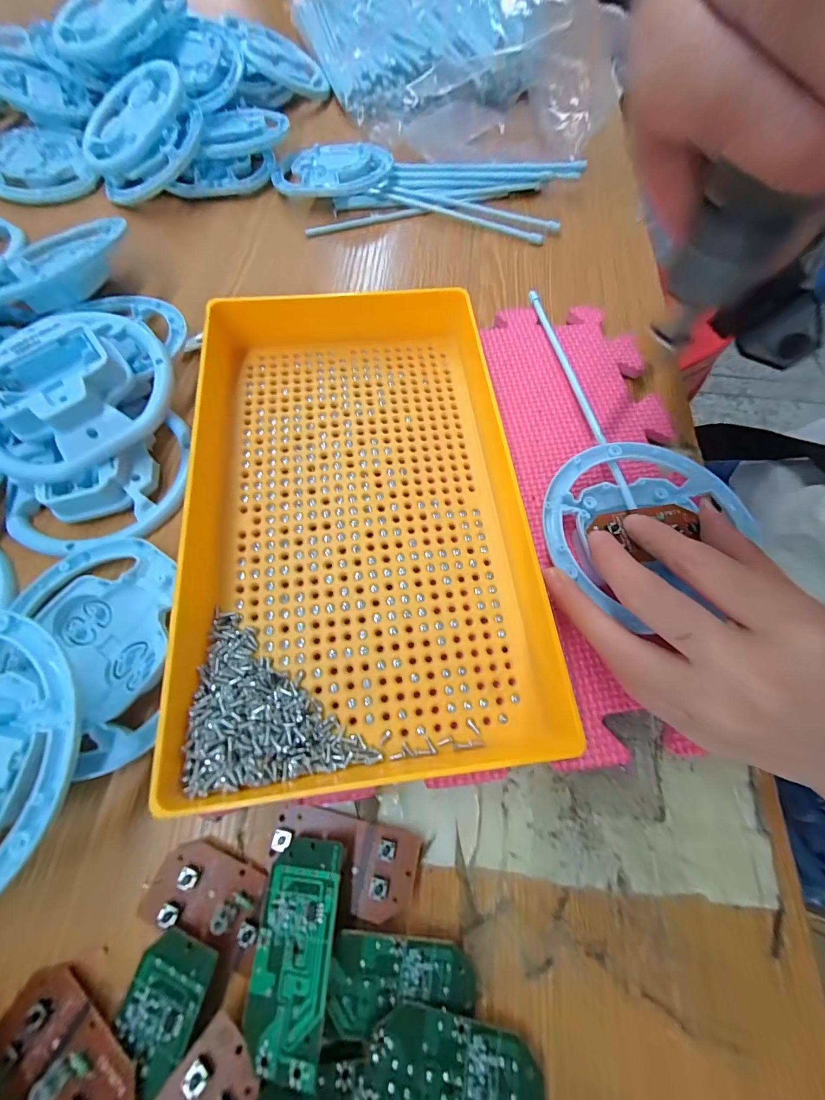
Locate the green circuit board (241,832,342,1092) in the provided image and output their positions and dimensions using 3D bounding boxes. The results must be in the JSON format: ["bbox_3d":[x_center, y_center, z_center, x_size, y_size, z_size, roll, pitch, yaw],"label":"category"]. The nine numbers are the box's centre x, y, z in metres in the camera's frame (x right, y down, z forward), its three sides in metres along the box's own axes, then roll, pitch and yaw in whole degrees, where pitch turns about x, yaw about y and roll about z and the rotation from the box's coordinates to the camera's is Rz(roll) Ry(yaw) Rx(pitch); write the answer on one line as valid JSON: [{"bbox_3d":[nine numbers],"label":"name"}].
[{"bbox_3d":[-0.042,0.140,0.131,0.030,0.004,0.059,-5,59,15],"label":"green circuit board"}]

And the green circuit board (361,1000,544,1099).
[{"bbox_3d":[0.015,0.178,0.123,0.062,0.005,0.029,17,52,1],"label":"green circuit board"}]

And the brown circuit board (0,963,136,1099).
[{"bbox_3d":[-0.116,0.171,0.121,0.058,0.010,0.027,23,68,19],"label":"brown circuit board"}]

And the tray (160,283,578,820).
[{"bbox_3d":[-0.033,-0.031,0.188,0.169,0.038,0.255,-4,68,-5],"label":"tray"}]

